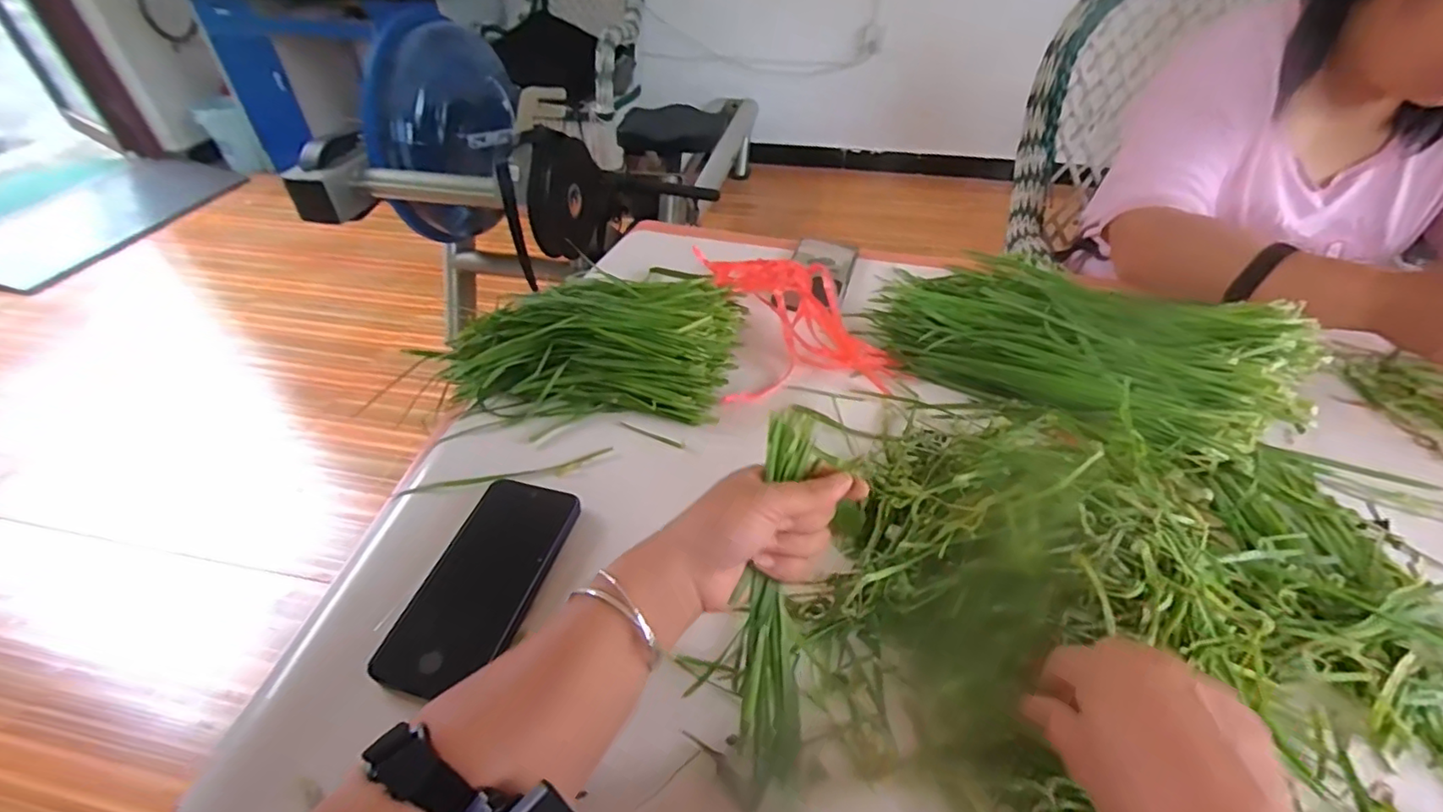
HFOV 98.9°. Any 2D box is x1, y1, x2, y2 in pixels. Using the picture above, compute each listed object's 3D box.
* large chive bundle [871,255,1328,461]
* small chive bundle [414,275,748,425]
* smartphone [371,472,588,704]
[{"bbox_3d":[0.333,-0.073,0.595,0.377,0.080,0.191,24,48,24],"label":"large chive bundle"},{"bbox_3d":[-0.127,-0.070,0.607,0.275,0.060,0.174,6,43,6],"label":"small chive bundle"},{"bbox_3d":[-0.167,0.120,0.436,0.078,0.012,0.163,11,44,11],"label":"smartphone"}]

